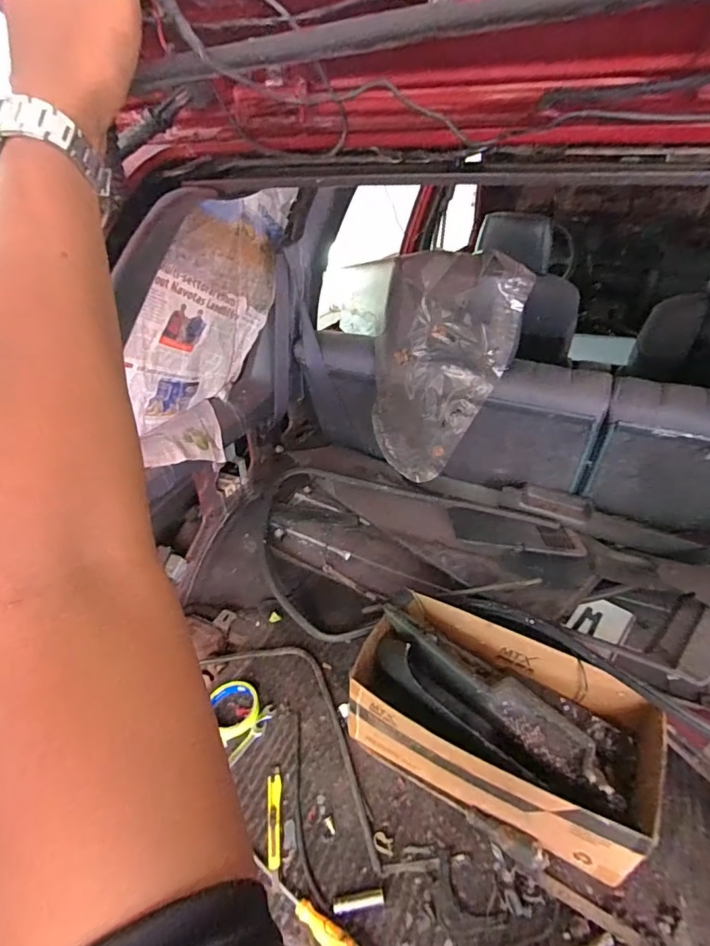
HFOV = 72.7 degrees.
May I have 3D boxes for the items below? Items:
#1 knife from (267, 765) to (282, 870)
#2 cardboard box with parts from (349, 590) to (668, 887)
[{"bbox_3d":[-0.115,0.491,0.696,0.020,0.008,0.127,-6,35,-7],"label":"knife"},{"bbox_3d":[0.216,0.369,0.734,0.413,0.136,0.226,19,39,26],"label":"cardboard box with parts"}]

